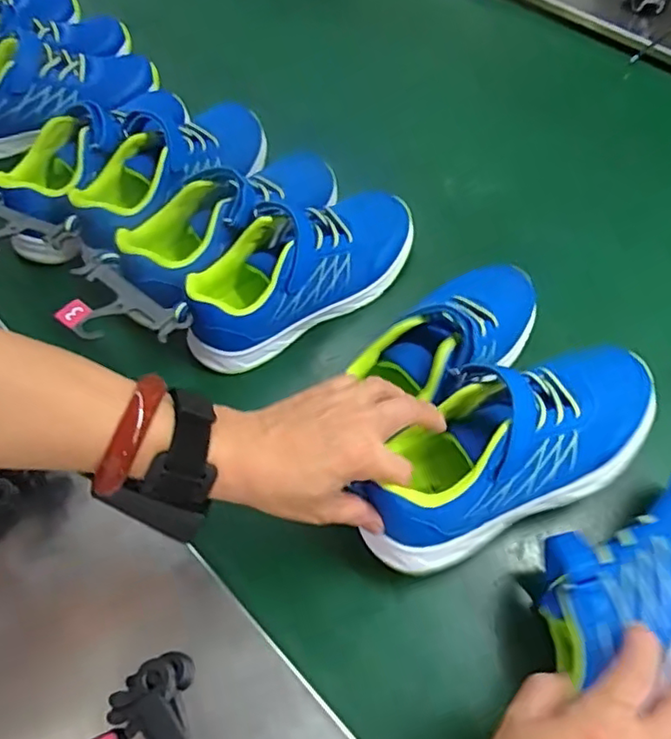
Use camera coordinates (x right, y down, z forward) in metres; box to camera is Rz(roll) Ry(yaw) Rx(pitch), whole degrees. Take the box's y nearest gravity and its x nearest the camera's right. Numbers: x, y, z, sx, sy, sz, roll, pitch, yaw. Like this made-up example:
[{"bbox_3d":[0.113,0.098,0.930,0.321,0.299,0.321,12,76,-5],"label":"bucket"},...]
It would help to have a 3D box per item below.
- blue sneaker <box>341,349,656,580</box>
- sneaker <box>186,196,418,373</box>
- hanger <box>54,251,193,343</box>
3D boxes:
[{"bbox_3d":[0.124,0.051,0.421,0.233,0.078,0.097,-30,63,-13],"label":"blue sneaker"},{"bbox_3d":[-0.031,-0.095,0.539,0.243,0.075,0.089,-33,64,-16],"label":"sneaker"},{"bbox_3d":[-0.173,-0.045,0.480,0.097,0.035,0.071,33,66,20],"label":"hanger"}]

